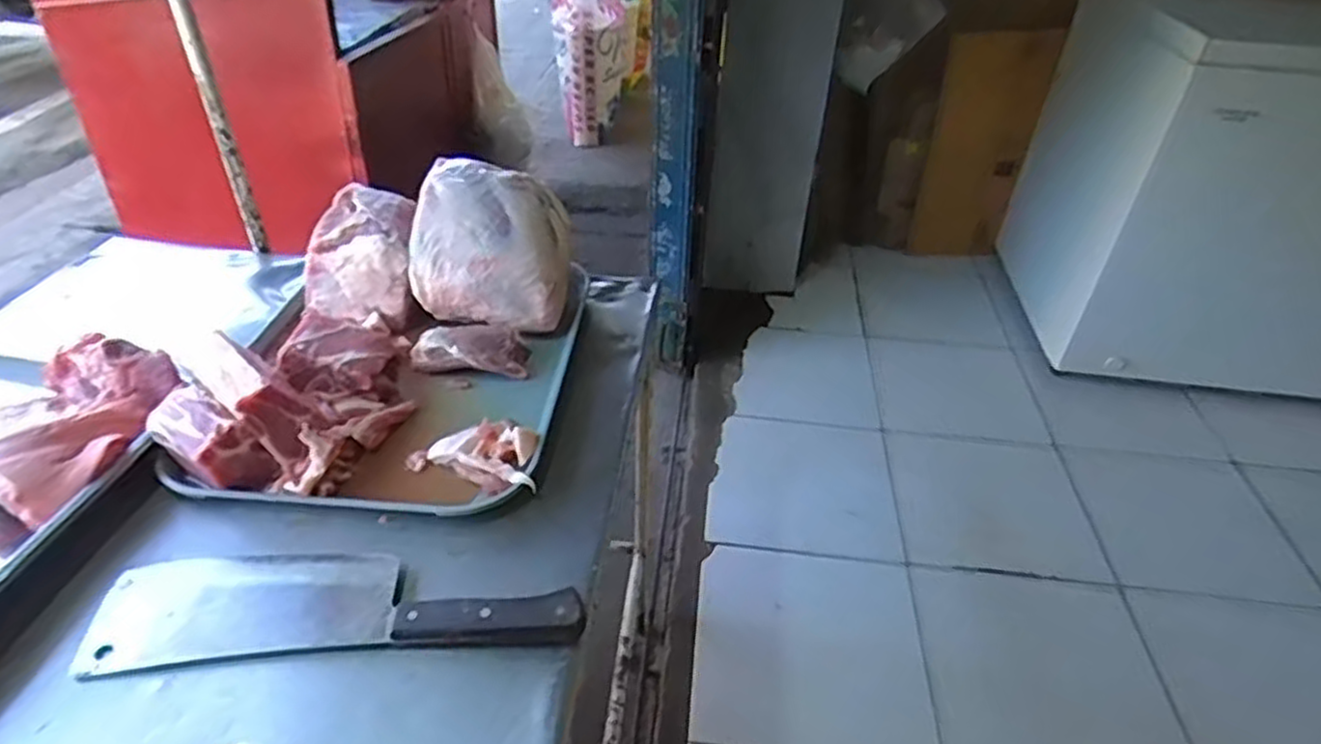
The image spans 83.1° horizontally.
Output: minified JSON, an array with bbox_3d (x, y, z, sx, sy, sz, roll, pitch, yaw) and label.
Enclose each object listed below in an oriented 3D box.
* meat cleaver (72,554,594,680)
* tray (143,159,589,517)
[{"bbox_3d":[-0.243,0.168,0.566,0.356,0.028,0.091,-1,37,-6],"label":"meat cleaver"},{"bbox_3d":[-0.261,-0.054,0.761,0.322,0.154,0.403,4,37,0],"label":"tray"}]

